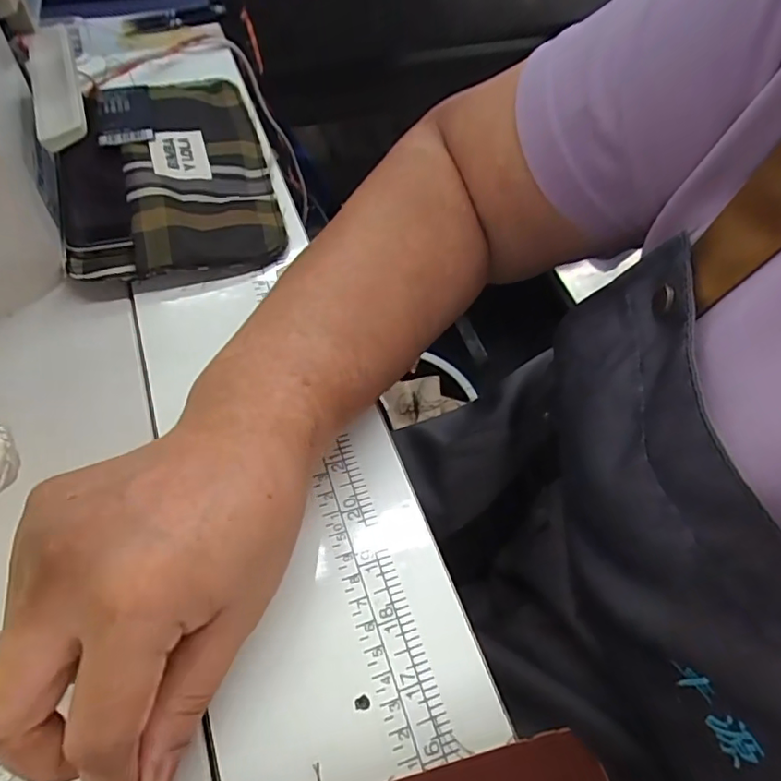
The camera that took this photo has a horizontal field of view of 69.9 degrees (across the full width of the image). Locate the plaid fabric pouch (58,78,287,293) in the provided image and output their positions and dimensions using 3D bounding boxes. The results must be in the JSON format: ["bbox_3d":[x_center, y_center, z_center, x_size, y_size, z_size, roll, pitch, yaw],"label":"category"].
[{"bbox_3d":[-0.142,-0.143,0.359,0.121,0.026,0.195,-12,59,-11],"label":"plaid fabric pouch"}]

